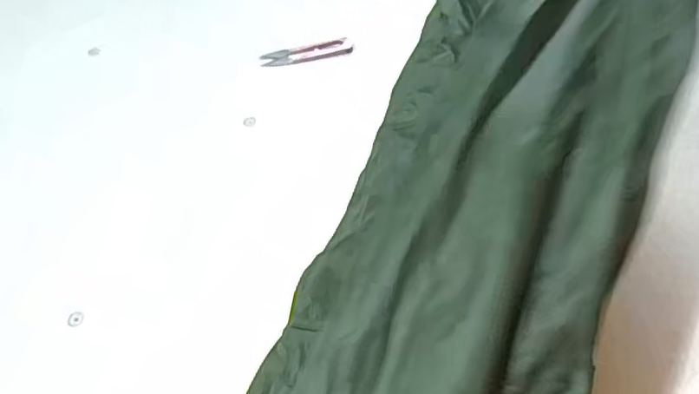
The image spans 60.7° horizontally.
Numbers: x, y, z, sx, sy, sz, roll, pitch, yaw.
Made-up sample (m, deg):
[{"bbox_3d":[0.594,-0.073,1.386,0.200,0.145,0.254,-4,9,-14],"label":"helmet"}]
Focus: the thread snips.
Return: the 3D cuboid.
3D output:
[{"bbox_3d":[-0.047,-0.160,0.665,0.100,0.016,0.020,-7,57,-1],"label":"thread snips"}]

